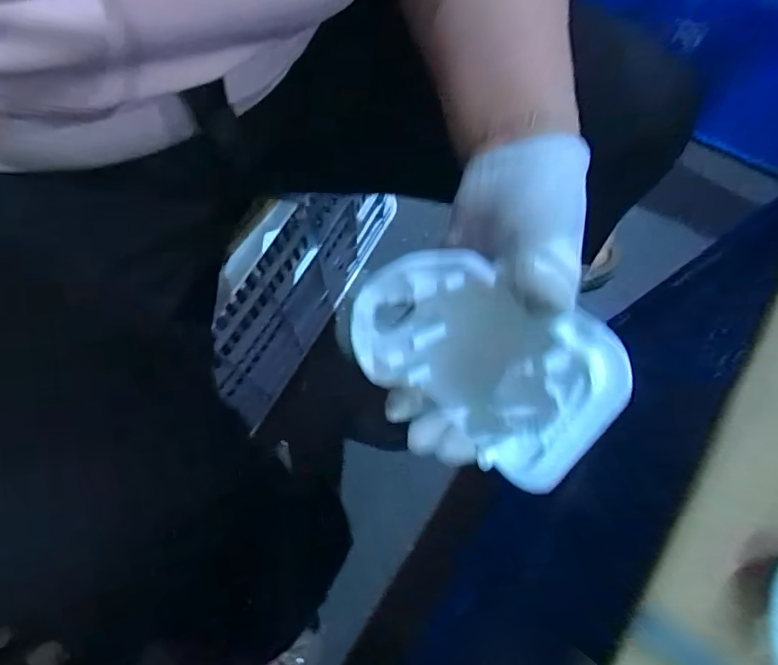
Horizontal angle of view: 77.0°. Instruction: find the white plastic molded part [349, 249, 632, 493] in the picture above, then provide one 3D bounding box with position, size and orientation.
[{"bbox_3d":[0.039,0.010,0.214,0.109,0.087,0.035,36,38,10],"label":"white plastic molded part"}]

